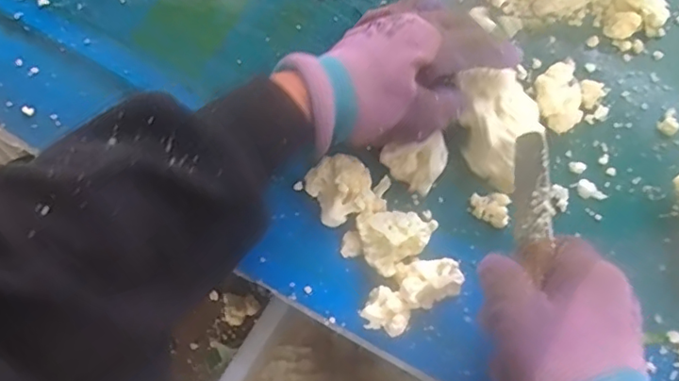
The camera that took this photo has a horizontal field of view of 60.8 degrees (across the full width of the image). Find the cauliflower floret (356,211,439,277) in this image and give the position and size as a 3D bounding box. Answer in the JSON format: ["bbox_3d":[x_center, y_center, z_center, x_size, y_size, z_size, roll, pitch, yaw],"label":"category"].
[{"bbox_3d":[0.035,0.028,0.377,0.046,0.025,0.040,-37,78,-8],"label":"cauliflower floret"}]

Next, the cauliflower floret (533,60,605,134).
[{"bbox_3d":[0.155,-0.067,0.395,0.050,0.024,0.039,-42,79,-9],"label":"cauliflower floret"}]

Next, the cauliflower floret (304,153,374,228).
[{"bbox_3d":[0.001,-0.001,0.380,0.039,0.041,0.040,0,76,1],"label":"cauliflower floret"}]

